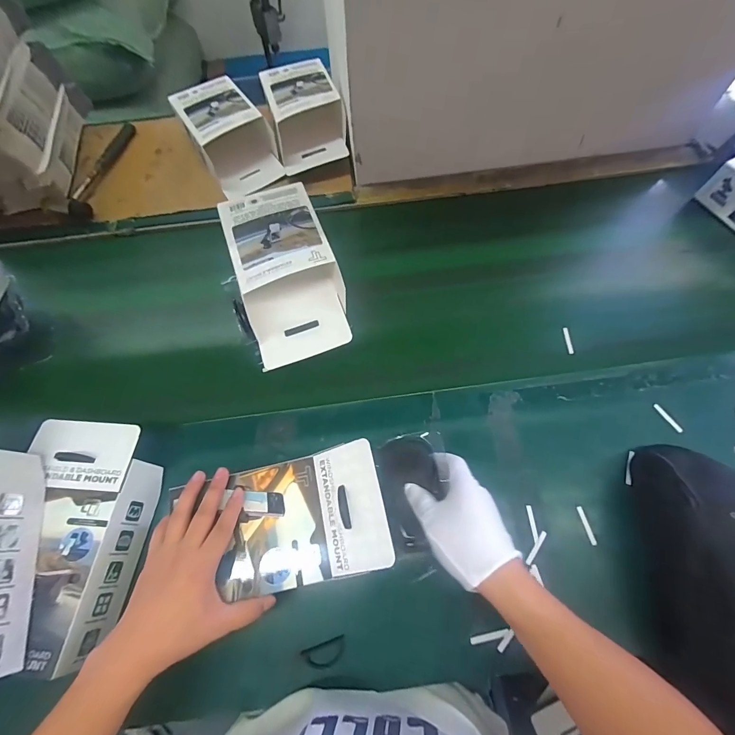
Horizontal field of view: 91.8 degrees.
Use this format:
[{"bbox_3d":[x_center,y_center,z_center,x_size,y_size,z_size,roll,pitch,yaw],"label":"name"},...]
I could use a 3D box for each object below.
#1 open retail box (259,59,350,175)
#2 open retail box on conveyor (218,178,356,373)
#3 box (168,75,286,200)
[{"bbox_3d":[-0.130,-0.519,0.739,0.157,0.080,0.259,-13,63,-6],"label":"open retail box"},{"bbox_3d":[-0.117,-0.142,0.518,0.142,0.086,0.247,-16,64,-7],"label":"open retail box on conveyor"},{"bbox_3d":[-0.283,-0.471,0.721,0.146,0.078,0.261,-29,66,-13],"label":"box"}]

